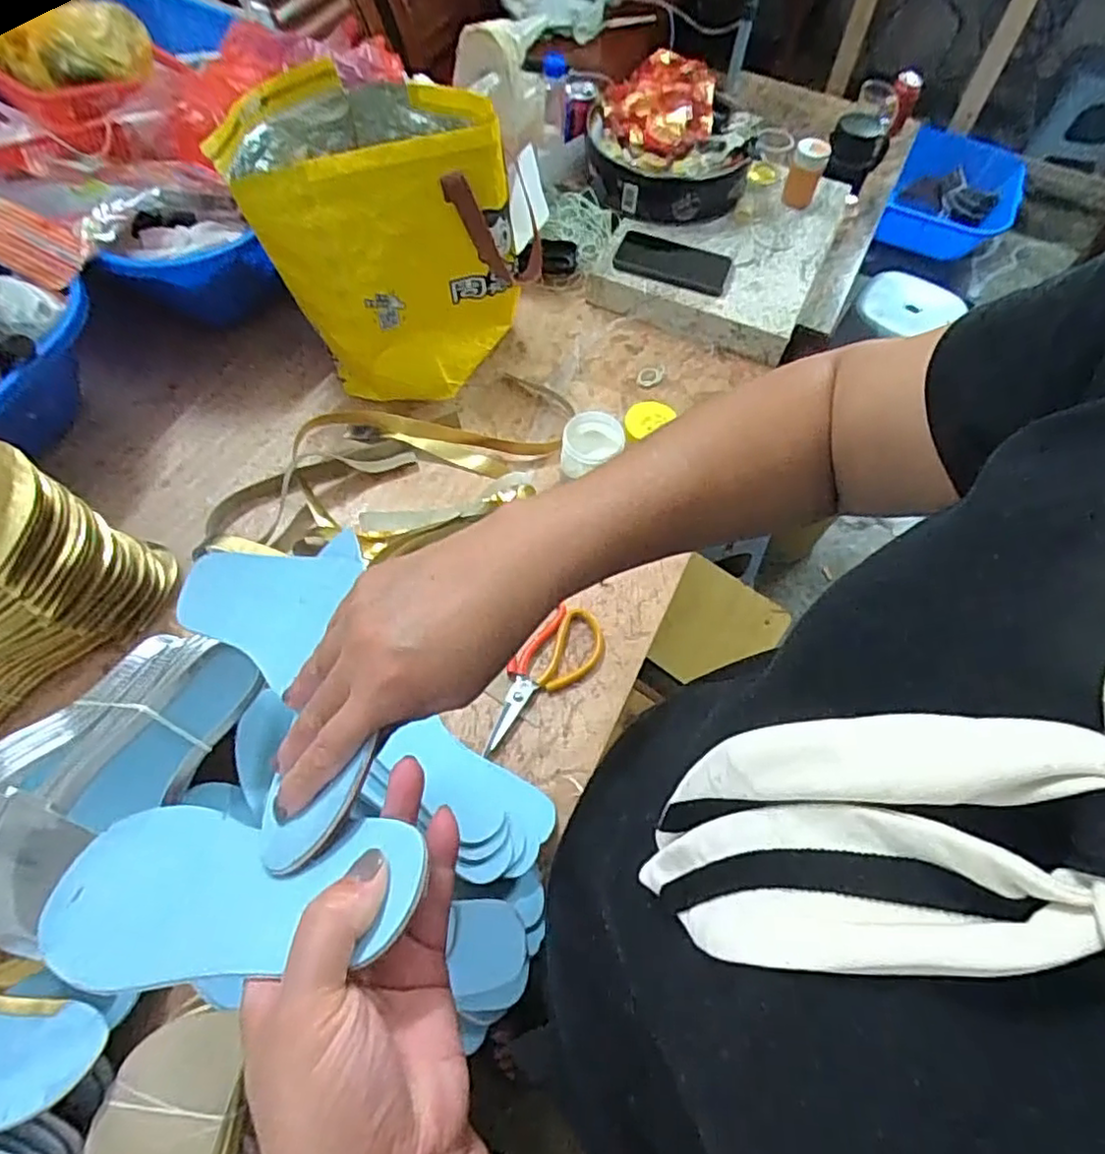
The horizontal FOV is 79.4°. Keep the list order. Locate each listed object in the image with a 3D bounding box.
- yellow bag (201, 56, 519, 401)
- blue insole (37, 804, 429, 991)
[{"bbox_3d":[-0.197,-0.402,0.824,0.290,0.276,0.287,6,61,1],"label":"yellow bag"},{"bbox_3d":[-0.155,0.143,0.308,0.239,0.027,0.079,-15,57,27],"label":"blue insole"}]

